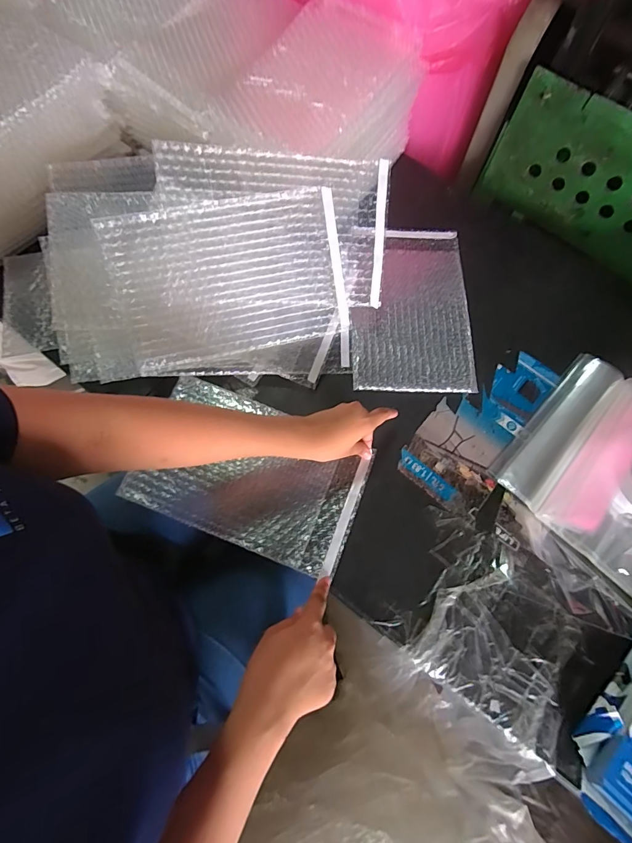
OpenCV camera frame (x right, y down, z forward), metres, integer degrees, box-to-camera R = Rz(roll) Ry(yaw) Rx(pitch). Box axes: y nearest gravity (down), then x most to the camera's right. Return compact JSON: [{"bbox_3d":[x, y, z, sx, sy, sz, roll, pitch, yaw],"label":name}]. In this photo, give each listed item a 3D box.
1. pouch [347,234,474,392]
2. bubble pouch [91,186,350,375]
[{"bbox_3d":[0.148,-0.185,0.609,0.186,0.012,0.288,1,72,-3],"label":"pouch"},{"bbox_3d":[-0.107,-0.186,0.508,0.289,0.012,0.185,-14,108,-8],"label":"bubble pouch"}]

